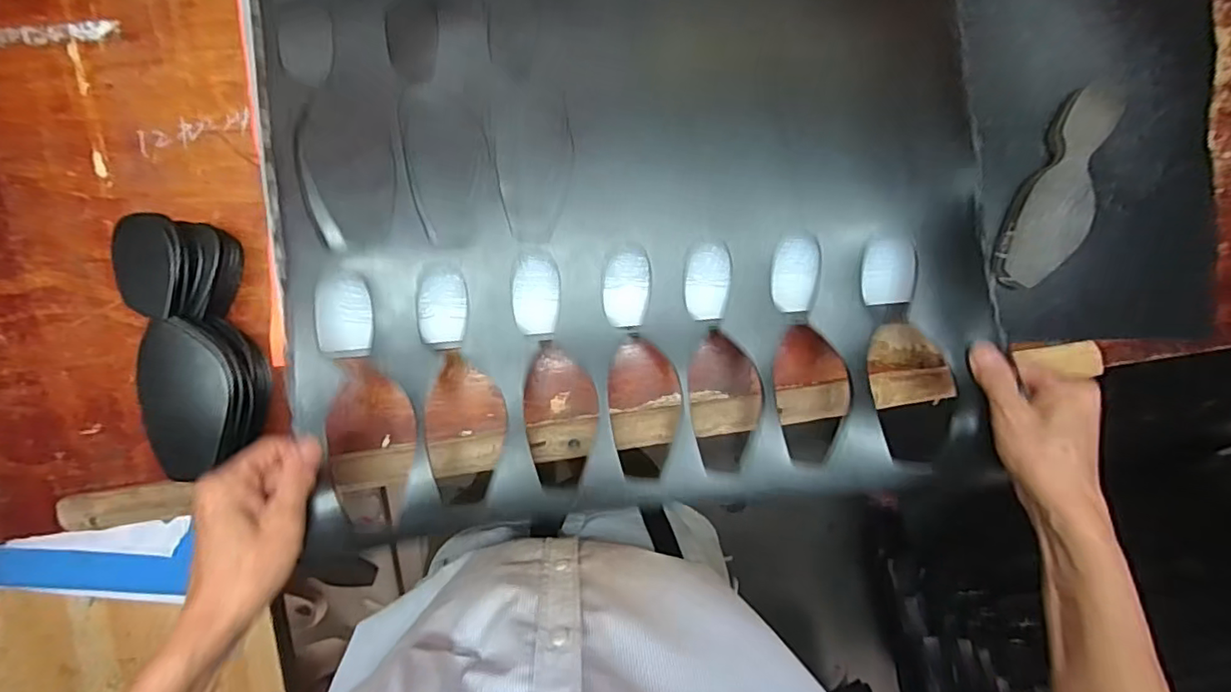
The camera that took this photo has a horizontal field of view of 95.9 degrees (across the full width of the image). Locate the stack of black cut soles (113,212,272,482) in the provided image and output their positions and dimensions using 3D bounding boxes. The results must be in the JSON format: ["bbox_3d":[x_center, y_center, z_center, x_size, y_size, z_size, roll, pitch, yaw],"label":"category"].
[{"bbox_3d":[-0.344,0.001,0.466,0.063,0.081,0.208,-10,94,-4],"label":"stack of black cut soles"}]

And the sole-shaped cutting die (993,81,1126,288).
[{"bbox_3d":[0.434,-0.149,0.543,0.067,0.035,0.200,26,91,-6],"label":"sole-shaped cutting die"}]

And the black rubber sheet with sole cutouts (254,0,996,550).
[{"bbox_3d":[0.023,-0.125,0.457,0.567,0.046,0.504,-7,93,-4],"label":"black rubber sheet with sole cutouts"}]

